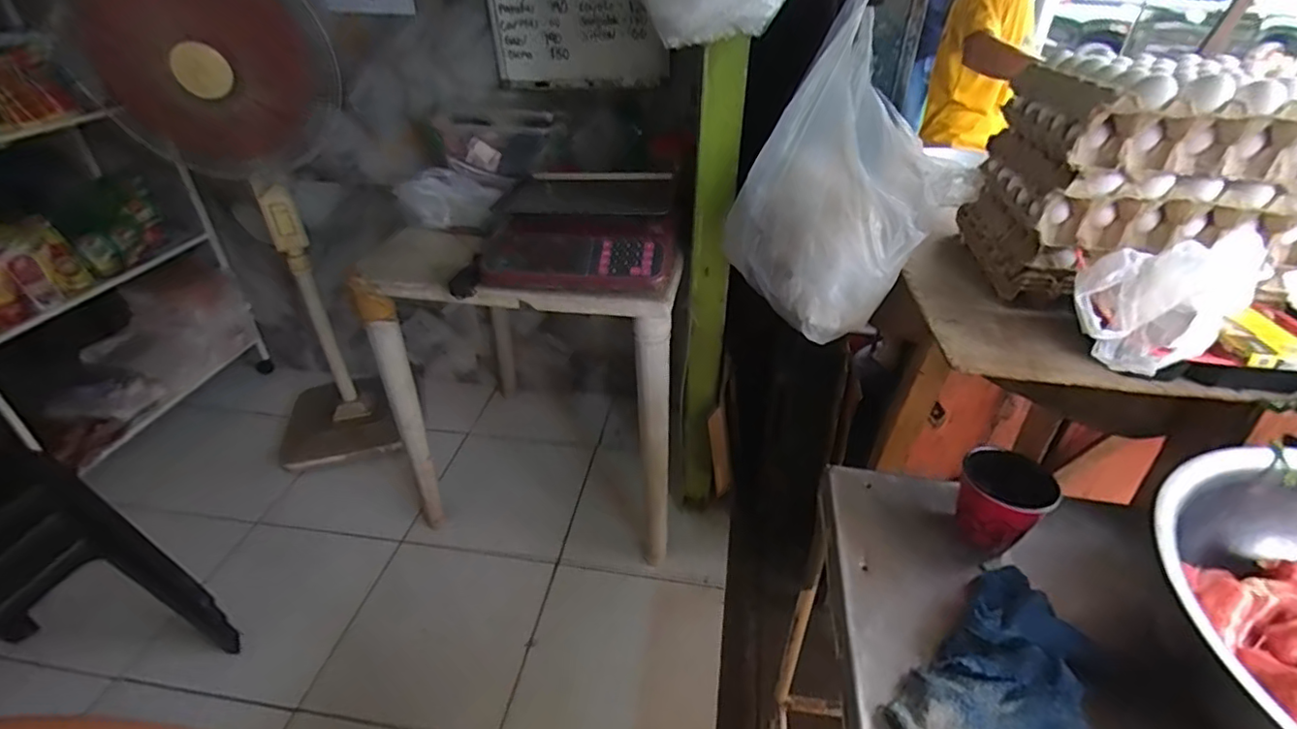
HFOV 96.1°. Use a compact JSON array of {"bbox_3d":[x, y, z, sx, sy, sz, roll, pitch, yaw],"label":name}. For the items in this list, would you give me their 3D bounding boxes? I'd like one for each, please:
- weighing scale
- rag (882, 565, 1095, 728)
[{"bbox_3d":[-0.117,-0.262,1.100,0.341,0.110,0.335,4,35,7],"label":"weighing scale"},{"bbox_3d":[0.309,0.255,0.494,0.223,0.051,0.116,-29,44,-33],"label":"rag"}]

